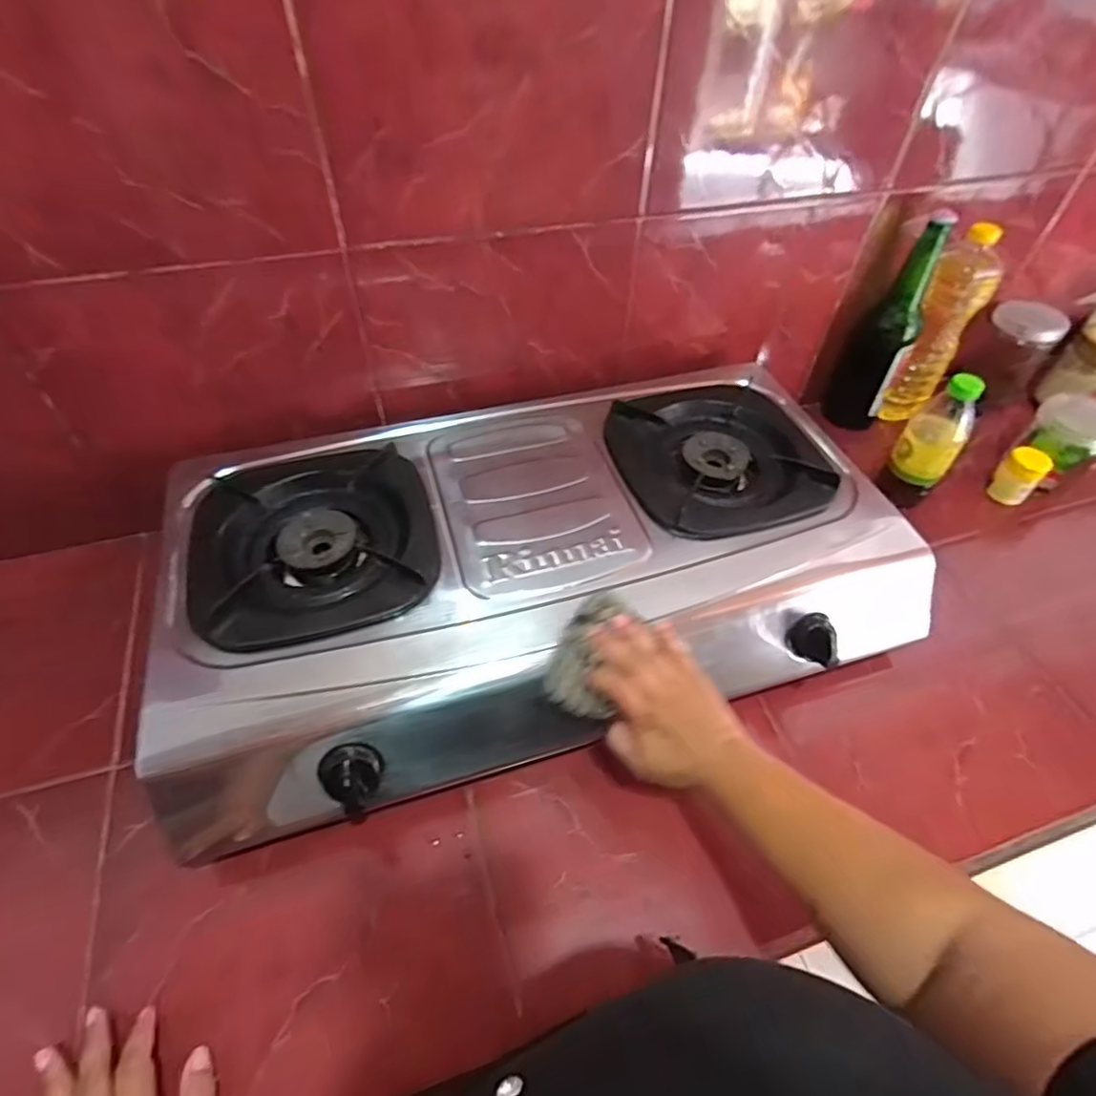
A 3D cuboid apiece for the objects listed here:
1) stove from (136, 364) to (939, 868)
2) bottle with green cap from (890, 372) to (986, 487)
[{"bbox_3d":[-0.004,0.003,0.630,0.678,0.137,0.376,-12,53,-13],"label":"stove"},{"bbox_3d":[0.469,-0.136,0.729,0.063,0.142,0.063,33,56,23],"label":"bottle with green cap"}]

